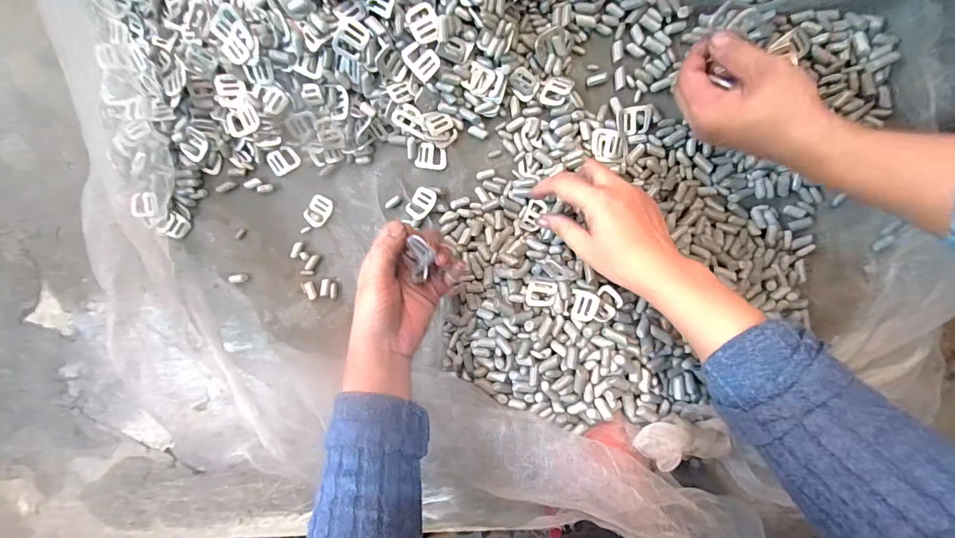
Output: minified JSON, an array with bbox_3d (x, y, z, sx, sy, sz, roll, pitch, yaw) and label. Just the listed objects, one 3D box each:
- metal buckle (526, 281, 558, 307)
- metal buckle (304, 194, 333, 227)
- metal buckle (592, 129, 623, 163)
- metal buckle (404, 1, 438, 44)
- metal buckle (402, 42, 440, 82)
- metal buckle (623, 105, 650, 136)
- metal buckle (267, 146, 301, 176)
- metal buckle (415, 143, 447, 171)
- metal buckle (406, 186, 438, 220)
[{"bbox_3d":[0.059,0.022,0.370,0.028,0.004,0.024,-1,69,9],"label":"metal buckle"},{"bbox_3d":[-0.175,-0.064,0.443,0.025,0.006,0.033,33,96,3],"label":"metal buckle"},{"bbox_3d":[0.129,-0.122,0.399,0.029,0.007,0.031,-3,93,6],"label":"metal buckle"},{"bbox_3d":[-0.050,-0.223,0.366,0.028,0.008,0.032,-21,92,5],"label":"metal buckle"},{"bbox_3d":[-0.051,-0.193,0.372,0.026,0.006,0.031,-32,106,23],"label":"metal buckle"},{"bbox_3d":[0.156,-0.147,0.396,0.025,0.009,0.026,-8,93,6],"label":"metal buckle"},{"bbox_3d":[-0.215,-0.121,0.446,0.035,0.007,0.026,-21,91,7],"label":"metal buckle"},{"bbox_3d":[-0.047,-0.116,0.418,0.031,0.004,0.026,10,95,5],"label":"metal buckle"},{"bbox_3d":[-0.058,-0.068,0.415,0.024,0.004,0.035,29,80,18],"label":"metal buckle"}]

